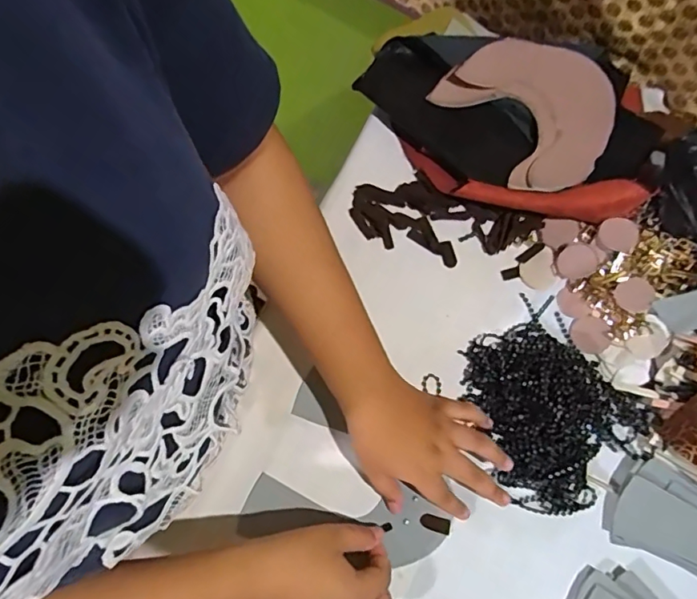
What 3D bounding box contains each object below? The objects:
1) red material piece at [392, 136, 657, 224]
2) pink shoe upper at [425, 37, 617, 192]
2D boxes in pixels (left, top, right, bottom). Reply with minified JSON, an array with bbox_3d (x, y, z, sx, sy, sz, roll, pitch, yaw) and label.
[{"bbox_3d":[0.159,-0.110,0.477,0.230,0.057,0.052,18,74,4],"label":"red material piece"},{"bbox_3d":[0.199,-0.200,0.501,0.168,0.034,0.155,-35,78,-11],"label":"pink shoe upper"}]

